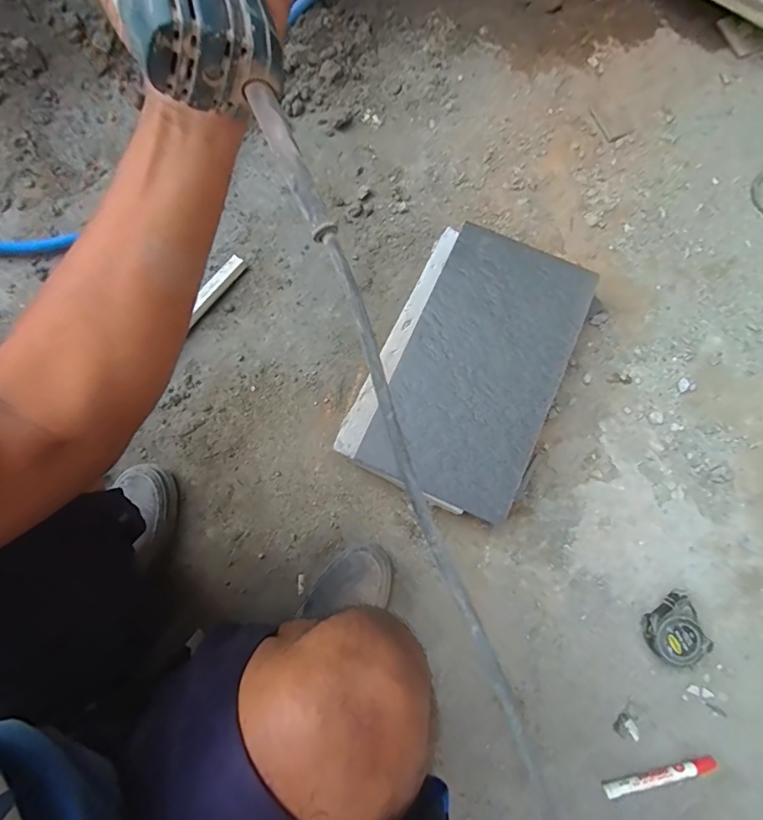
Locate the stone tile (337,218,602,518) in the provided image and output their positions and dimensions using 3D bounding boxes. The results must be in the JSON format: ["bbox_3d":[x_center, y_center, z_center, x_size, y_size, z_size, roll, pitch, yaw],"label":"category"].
[{"bbox_3d":[0.130,-0.071,0.662,0.247,0.014,0.396,24,78,7],"label":"stone tile"}]

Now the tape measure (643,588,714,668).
[{"bbox_3d":[0.391,0.293,0.617,0.083,0.039,0.075,-40,79,-8],"label":"tape measure"}]

